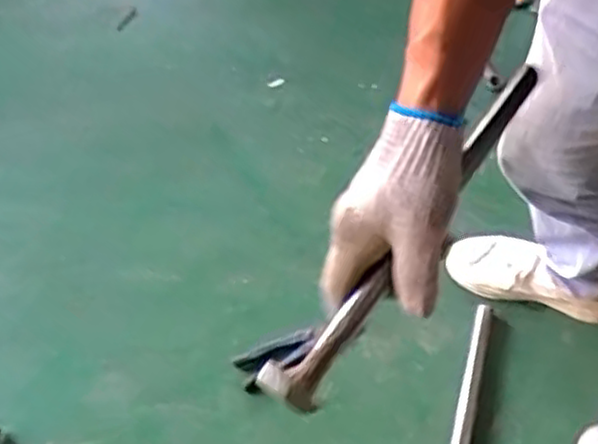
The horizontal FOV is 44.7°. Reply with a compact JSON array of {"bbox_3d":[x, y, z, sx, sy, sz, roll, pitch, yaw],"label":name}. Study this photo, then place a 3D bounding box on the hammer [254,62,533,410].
[{"bbox_3d":[0.078,0.005,0.503,0.024,0.055,0.292,34,76,22],"label":"hammer"}]

